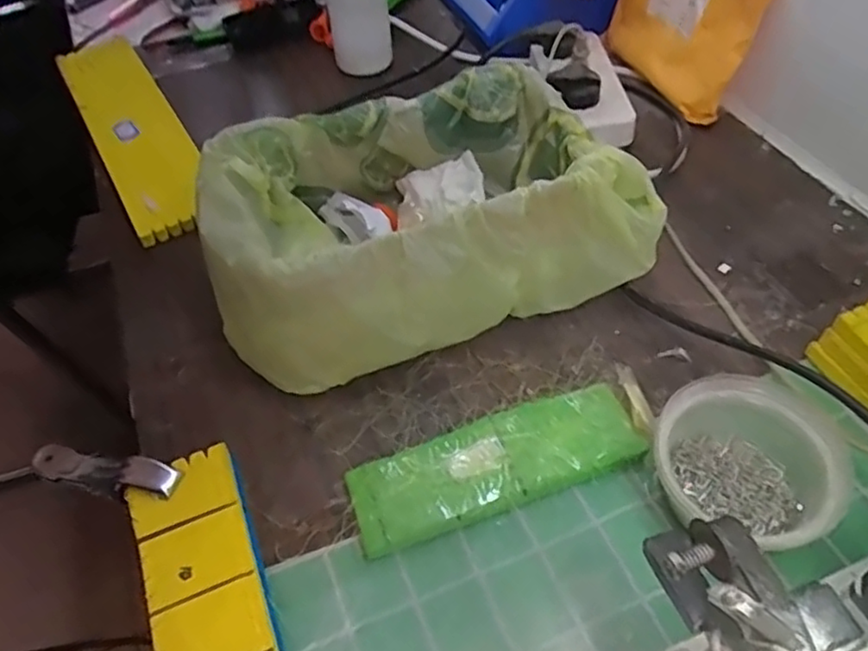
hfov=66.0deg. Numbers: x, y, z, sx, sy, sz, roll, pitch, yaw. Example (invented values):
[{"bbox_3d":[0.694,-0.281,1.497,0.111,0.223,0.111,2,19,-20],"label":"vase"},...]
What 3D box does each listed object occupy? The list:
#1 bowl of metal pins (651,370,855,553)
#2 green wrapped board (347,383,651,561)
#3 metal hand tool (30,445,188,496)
[{"bbox_3d":[0.176,0.083,0.382,0.098,0.058,0.095,-2,50,3],"label":"bowl of metal pins"},{"bbox_3d":[0.038,0.086,0.415,0.180,0.014,0.059,-18,51,-10],"label":"green wrapped board"},{"bbox_3d":[-0.206,0.092,0.422,0.116,0.022,0.022,0,48,27],"label":"metal hand tool"}]

